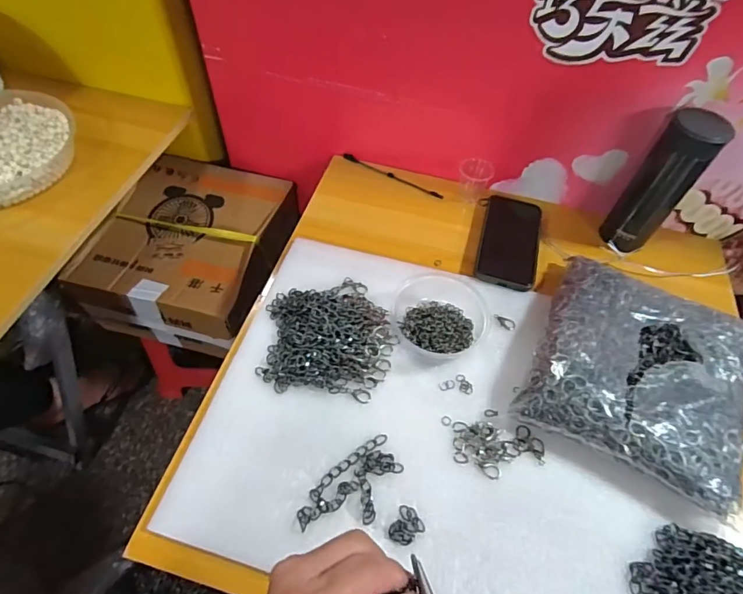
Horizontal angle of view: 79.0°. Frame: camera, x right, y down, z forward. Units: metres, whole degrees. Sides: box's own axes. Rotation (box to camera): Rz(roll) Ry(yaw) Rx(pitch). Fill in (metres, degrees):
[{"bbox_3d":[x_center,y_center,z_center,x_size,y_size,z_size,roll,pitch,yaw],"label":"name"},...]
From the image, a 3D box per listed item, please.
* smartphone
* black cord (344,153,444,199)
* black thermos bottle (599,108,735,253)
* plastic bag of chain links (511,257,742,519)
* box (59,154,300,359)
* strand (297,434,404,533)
[{"bbox_3d":[0.199,-0.083,0.648,0.080,0.015,0.172,15,56,6],"label":"smartphone"},{"bbox_3d":[0.033,-0.198,0.739,0.182,0.011,0.016,28,58,15],"label":"black cord"},{"bbox_3d":[0.385,-0.152,0.606,0.087,0.184,0.073,-38,66,-25],"label":"black thermos bottle"},{"bbox_3d":[0.307,0.076,0.506,0.226,0.053,0.244,25,57,13],"label":"plastic bag of chain links"},{"bbox_3d":[-0.316,-0.076,0.816,0.299,0.148,0.309,13,55,6],"label":"box"},{"bbox_3d":[-0.019,0.193,0.447,0.112,0.008,0.061,-28,62,-21],"label":"strand"}]

